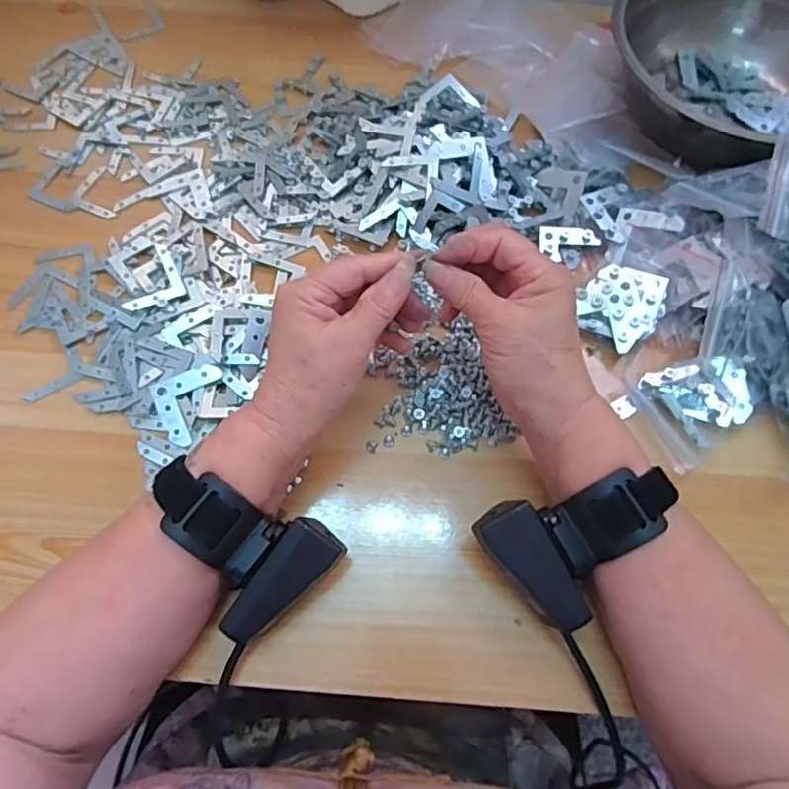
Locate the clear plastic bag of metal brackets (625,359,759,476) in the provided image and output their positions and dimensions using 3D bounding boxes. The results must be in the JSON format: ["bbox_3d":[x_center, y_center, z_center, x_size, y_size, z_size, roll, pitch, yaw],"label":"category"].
[{"bbox_3d":[0.196,0.006,0.361,0.074,0.021,0.065,-18,68,-9],"label":"clear plastic bag of metal brackets"}]

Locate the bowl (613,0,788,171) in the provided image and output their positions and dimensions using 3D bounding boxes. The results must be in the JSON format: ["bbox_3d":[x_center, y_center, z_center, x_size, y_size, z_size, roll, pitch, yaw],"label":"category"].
[{"bbox_3d":[0.272,-0.270,0.460,0.191,0.071,0.191,0,66,-1],"label":"bowl"}]

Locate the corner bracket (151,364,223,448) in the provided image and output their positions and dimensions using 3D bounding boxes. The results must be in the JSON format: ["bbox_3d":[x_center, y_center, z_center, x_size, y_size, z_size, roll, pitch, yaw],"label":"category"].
[{"bbox_3d":[-0.139,0.002,0.364,0.038,0.004,0.054,21,79,8],"label":"corner bracket"}]

